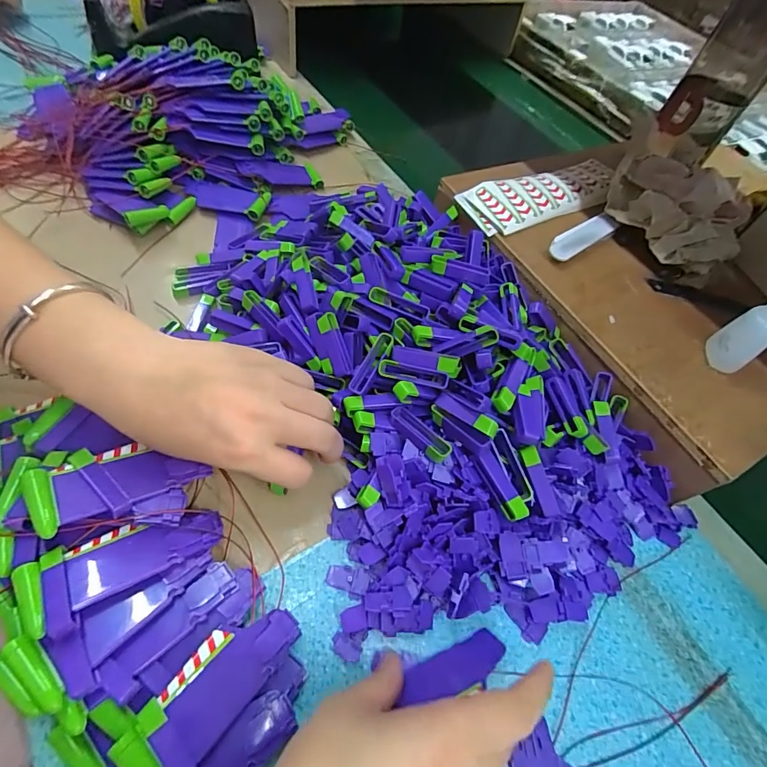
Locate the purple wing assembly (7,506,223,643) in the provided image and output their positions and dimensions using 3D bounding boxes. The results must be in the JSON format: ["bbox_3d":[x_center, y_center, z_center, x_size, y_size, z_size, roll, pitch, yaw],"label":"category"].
[{"bbox_3d":[-0.136,0.095,0.226,0.094,0.010,0.042,-16,54,-34],"label":"purple wing assembly"}]

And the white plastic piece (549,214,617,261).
[{"bbox_3d":[0.182,-0.134,0.389,0.091,0.010,0.025,-33,68,-26],"label":"white plastic piece"}]

